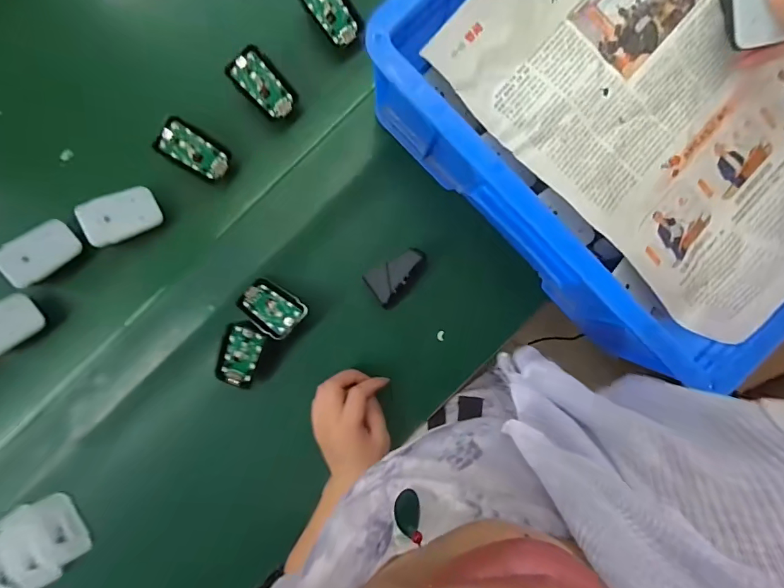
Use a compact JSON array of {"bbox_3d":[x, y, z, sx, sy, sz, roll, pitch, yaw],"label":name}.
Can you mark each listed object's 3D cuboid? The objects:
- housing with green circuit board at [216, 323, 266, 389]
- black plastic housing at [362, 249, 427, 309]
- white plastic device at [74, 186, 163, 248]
[{"bbox_3d":[-0.156,0.062,0.430,0.043,0.016,0.066,18,105,-12],"label":"housing with green circuit board"},{"bbox_3d":[0.009,-0.018,0.443,0.069,0.042,0.043,-36,92,0],"label":"black plastic housing"},{"bbox_3d":[-0.270,-0.078,0.417,0.069,0.013,0.043,-31,114,-28],"label":"white plastic device"}]

